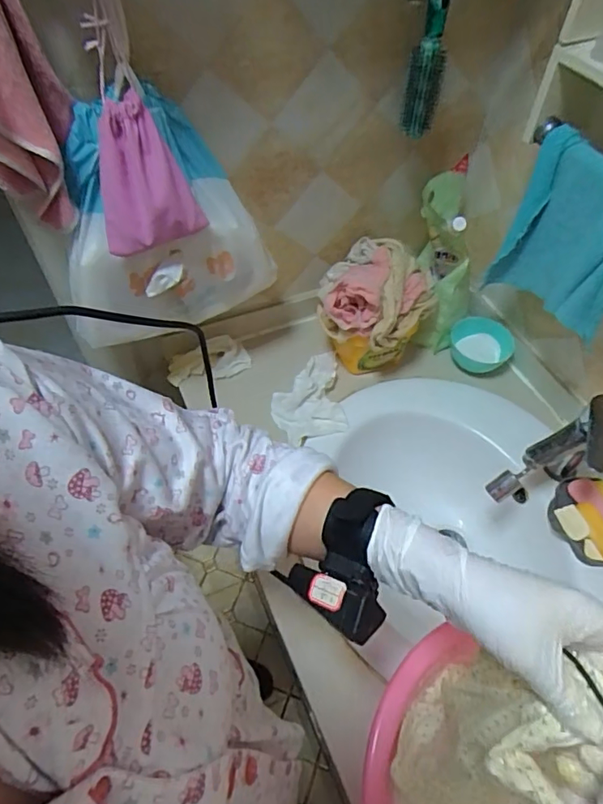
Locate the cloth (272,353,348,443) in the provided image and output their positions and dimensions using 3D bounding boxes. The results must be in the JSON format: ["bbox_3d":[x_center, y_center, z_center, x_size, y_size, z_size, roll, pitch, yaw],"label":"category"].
[{"bbox_3d":[0.008,-0.016,0.813,0.110,0.029,0.166,-4,55,-4],"label":"cloth"}]

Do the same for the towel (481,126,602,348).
[{"bbox_3d":[0.309,-0.179,0.594,0.047,0.184,0.181,-16,57,-12],"label":"towel"}]

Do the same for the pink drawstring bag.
[{"bbox_3d":[-0.153,-0.222,0.510,0.095,0.122,0.064,0,55,-1],"label":"pink drawstring bag"}]

